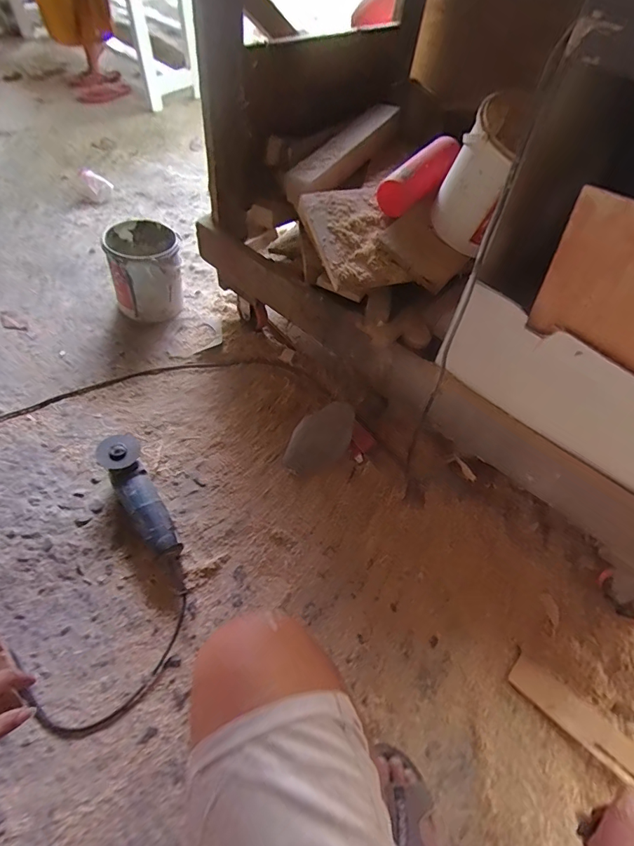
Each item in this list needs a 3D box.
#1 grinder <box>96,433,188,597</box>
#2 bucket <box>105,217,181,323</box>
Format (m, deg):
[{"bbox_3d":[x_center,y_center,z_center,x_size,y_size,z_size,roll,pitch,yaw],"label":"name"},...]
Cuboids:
[{"bbox_3d":[-0.321,0.158,0.819,0.071,0.100,0.322,-26,61,-25],"label":"grinder"},{"bbox_3d":[-0.456,-0.400,1.157,0.171,0.204,0.189,-31,63,-27],"label":"bucket"}]

